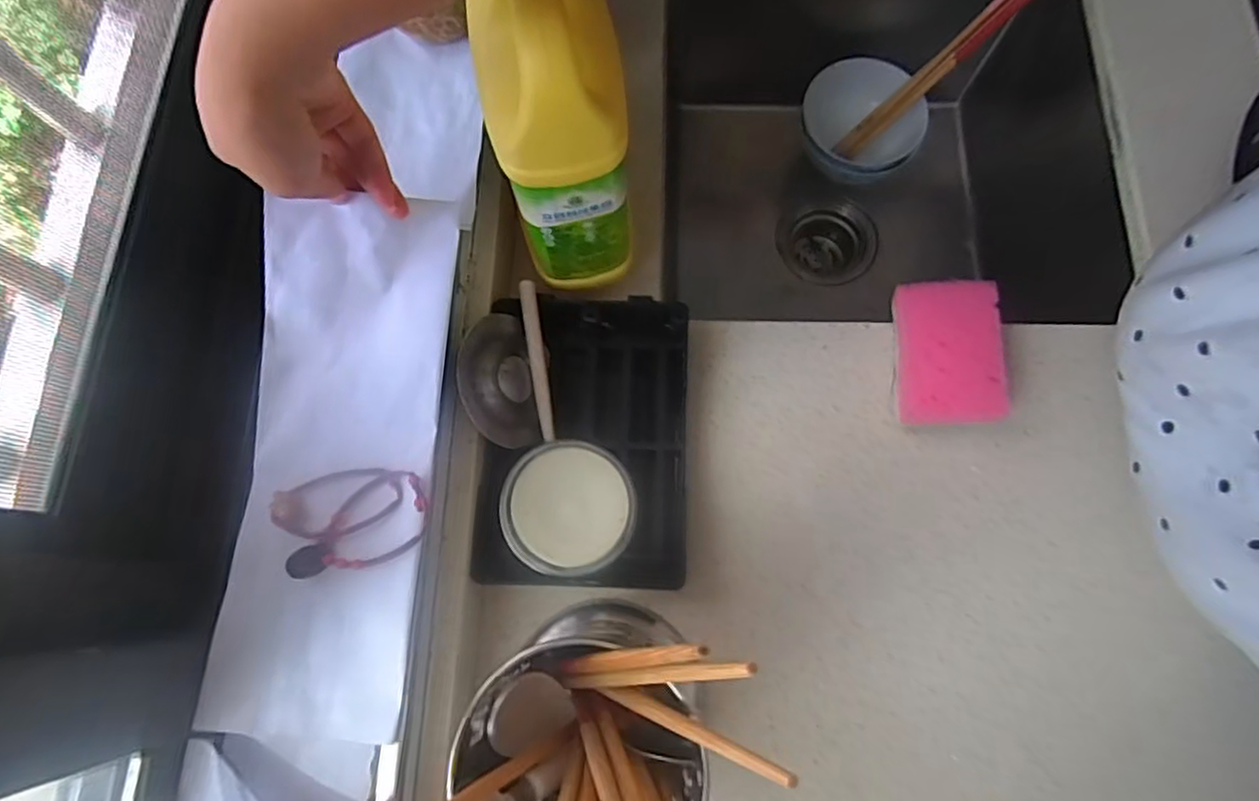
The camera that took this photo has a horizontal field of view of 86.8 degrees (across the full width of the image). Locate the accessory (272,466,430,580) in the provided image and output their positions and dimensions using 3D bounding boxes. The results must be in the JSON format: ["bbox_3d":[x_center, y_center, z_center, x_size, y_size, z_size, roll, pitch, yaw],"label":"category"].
[{"bbox_3d":[-0.151,0.063,0.358,0.085,0.008,0.054,-13,75,-2],"label":"accessory"}]

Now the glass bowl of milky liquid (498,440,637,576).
[{"bbox_3d":[-0.038,0.070,0.430,0.082,0.036,0.079,0,74,1],"label":"glass bowl of milky liquid"}]

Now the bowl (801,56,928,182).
[{"bbox_3d":[0.246,-0.290,0.720,0.123,0.076,0.121,2,74,2],"label":"bowl"}]

